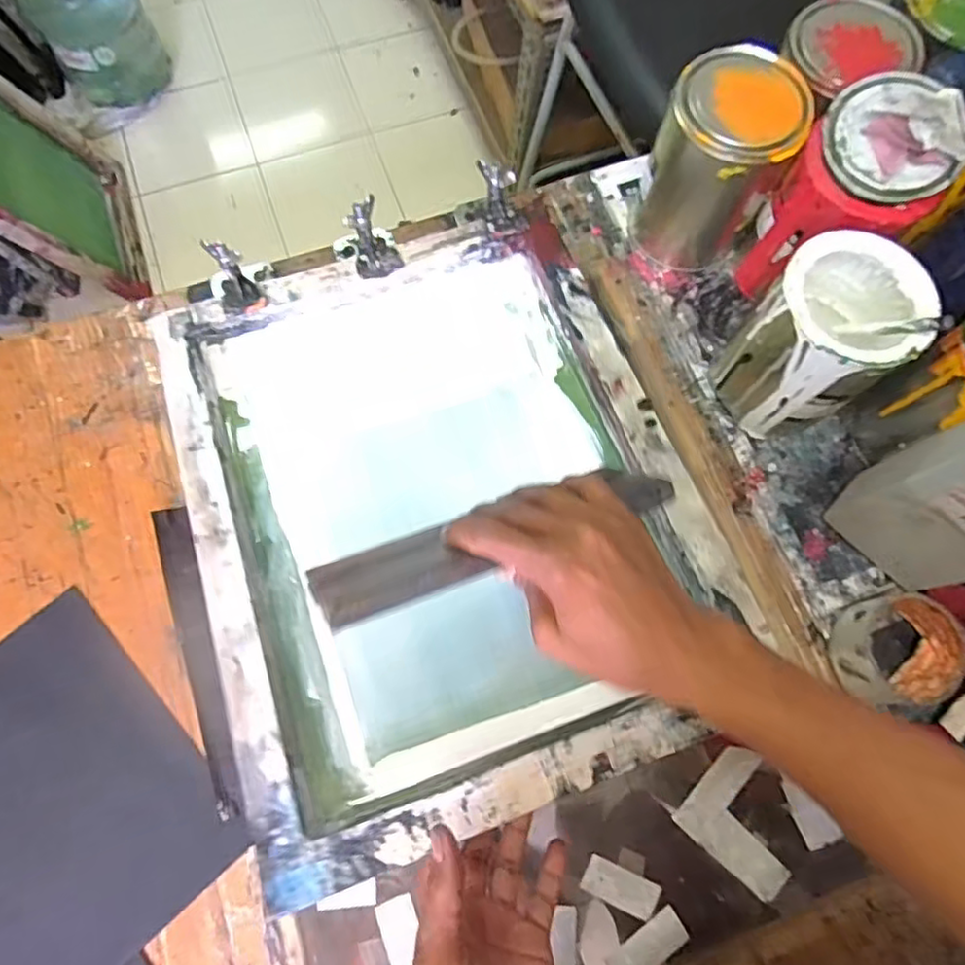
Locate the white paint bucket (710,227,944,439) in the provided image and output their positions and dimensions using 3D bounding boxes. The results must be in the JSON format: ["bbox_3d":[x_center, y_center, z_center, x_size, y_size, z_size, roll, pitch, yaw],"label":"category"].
[{"bbox_3d":[0.271,-0.110,0.524,0.104,0.153,0.105,1,75,-2],"label":"white paint bucket"}]

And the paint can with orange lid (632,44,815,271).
[{"bbox_3d":[0.208,-0.276,0.569,0.099,0.158,0.097,1,75,-2],"label":"paint can with orange lid"}]

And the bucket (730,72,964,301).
[{"bbox_3d":[0.302,-0.233,0.545,0.101,0.181,0.107,1,75,-2],"label":"bucket"}]

